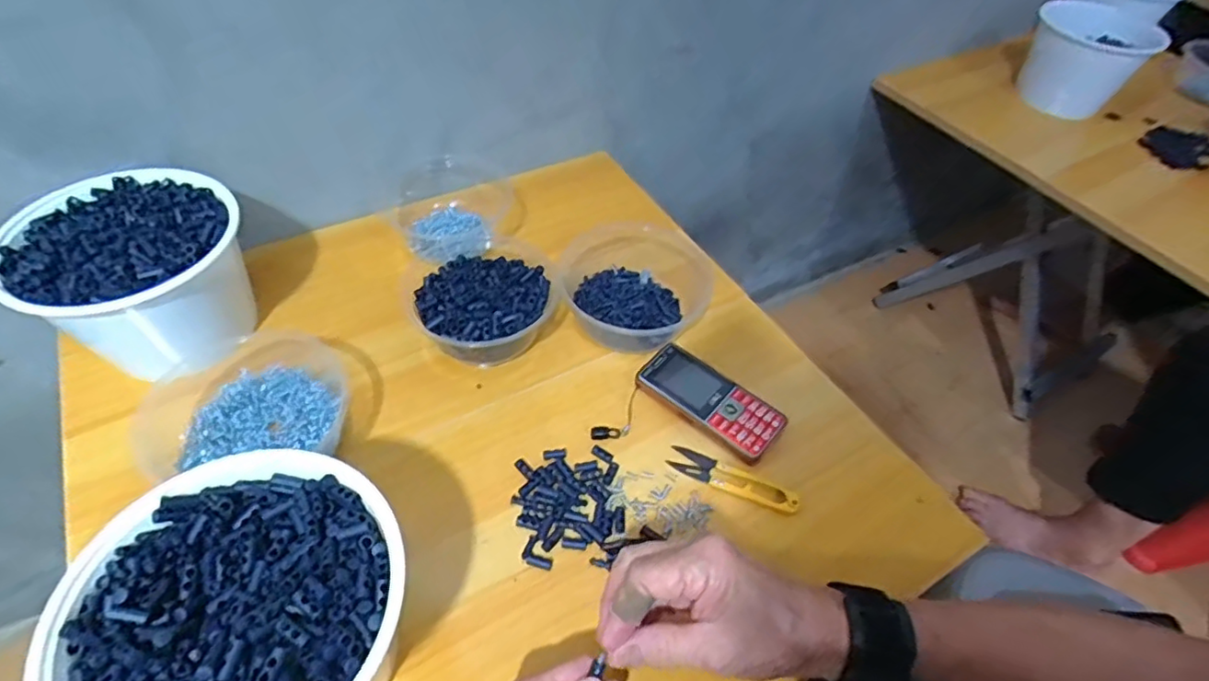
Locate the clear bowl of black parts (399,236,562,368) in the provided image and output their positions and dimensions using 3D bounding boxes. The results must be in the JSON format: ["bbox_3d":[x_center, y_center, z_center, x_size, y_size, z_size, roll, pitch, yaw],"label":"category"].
[{"bbox_3d":[-0.110,-0.036,0.553,0.132,0.046,0.134,3,50,-3],"label":"clear bowl of black parts"}]

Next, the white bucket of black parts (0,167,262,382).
[{"bbox_3d":[-0.391,-0.054,0.516,0.143,0.111,0.157,3,50,-3],"label":"white bucket of black parts"}]

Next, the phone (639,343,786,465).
[{"bbox_3d":[0.091,0.053,0.525,0.124,0.020,0.056,35,56,22],"label":"phone"}]

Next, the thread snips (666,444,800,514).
[{"bbox_3d":[0.103,0.111,0.484,0.104,0.014,0.024,24,52,14],"label":"thread snips"}]

